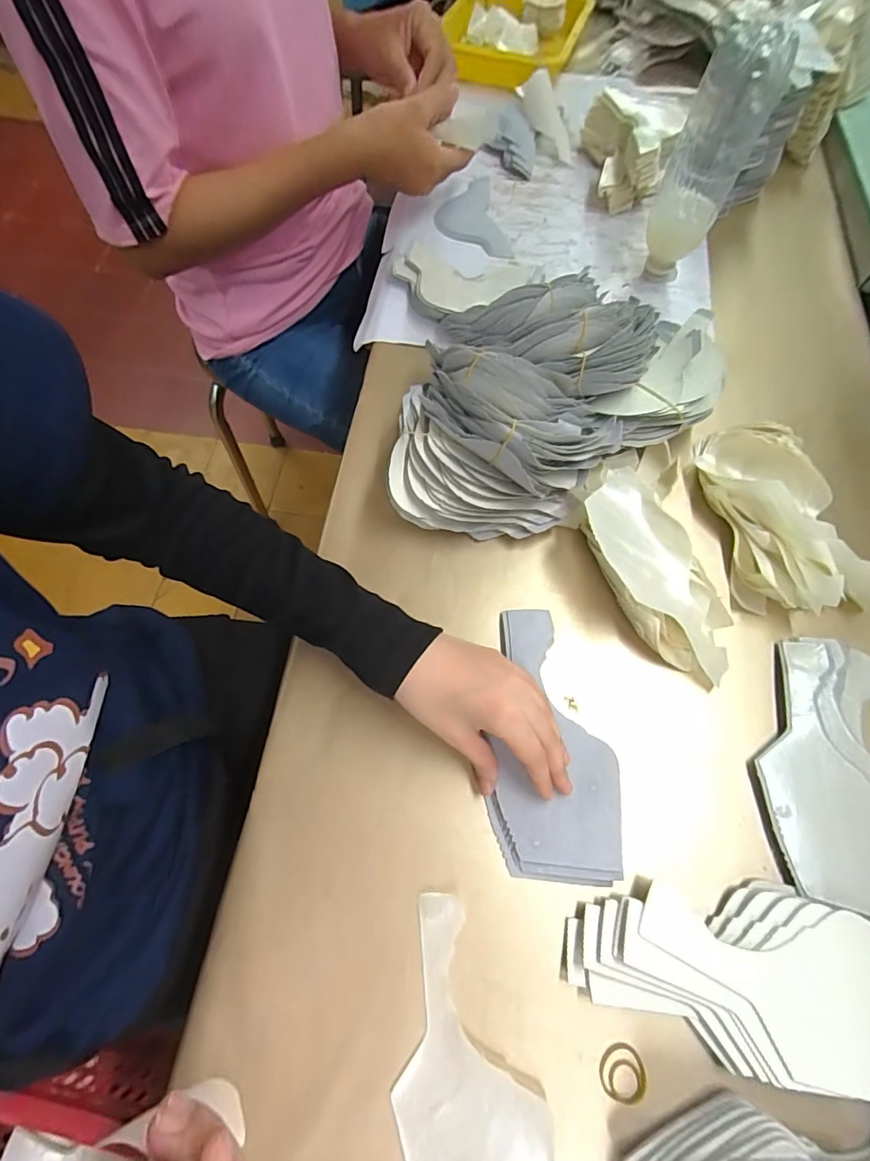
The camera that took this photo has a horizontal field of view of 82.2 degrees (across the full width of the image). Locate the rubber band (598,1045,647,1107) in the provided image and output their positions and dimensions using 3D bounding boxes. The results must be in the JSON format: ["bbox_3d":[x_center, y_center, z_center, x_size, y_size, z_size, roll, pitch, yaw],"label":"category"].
[{"bbox_3d":[0.112,0.297,0.299,0.027,0.004,0.028,-5,68,-3],"label":"rubber band"}]

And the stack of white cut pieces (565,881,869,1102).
[{"bbox_3d":[0.196,0.246,0.308,0.220,0.017,0.095,5,67,1],"label":"stack of white cut pieces"}]

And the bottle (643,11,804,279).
[{"bbox_3d":[0.247,-0.381,0.463,0.072,0.198,0.066,22,68,12],"label":"bottle"}]

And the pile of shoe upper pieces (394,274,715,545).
[{"bbox_3d":[0.107,-0.183,0.454,0.281,0.079,0.278,0,67,-1],"label":"pile of shoe upper pieces"}]

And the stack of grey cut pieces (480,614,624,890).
[{"bbox_3d":[0.081,0.112,0.364,0.090,0.019,0.191,-5,68,1],"label":"stack of grey cut pieces"}]

